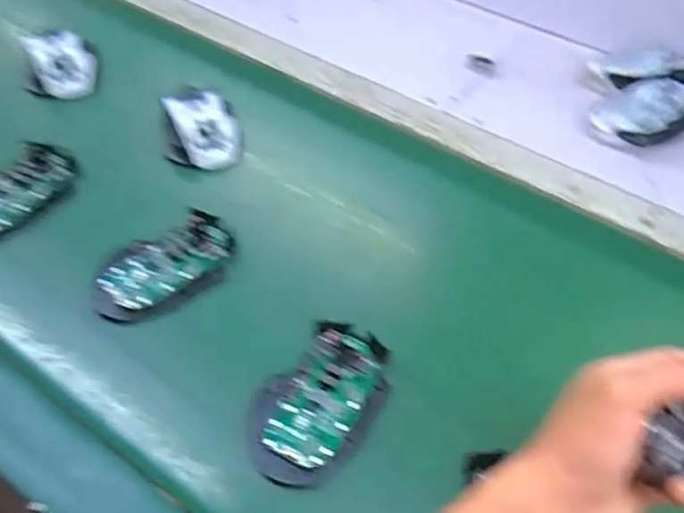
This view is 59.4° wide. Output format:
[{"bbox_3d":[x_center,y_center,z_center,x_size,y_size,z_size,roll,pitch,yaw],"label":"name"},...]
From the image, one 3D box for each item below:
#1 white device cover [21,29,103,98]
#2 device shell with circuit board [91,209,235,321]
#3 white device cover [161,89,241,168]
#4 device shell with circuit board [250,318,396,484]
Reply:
[{"bbox_3d":[-0.291,-0.197,0.622,0.063,0.040,0.070,-5,48,-8],"label":"white device cover"},{"bbox_3d":[-0.139,0.008,0.471,0.113,0.026,0.063,-27,55,-25],"label":"device shell with circuit board"},{"bbox_3d":[-0.133,-0.126,0.572,0.075,0.037,0.078,-5,48,-7],"label":"white device cover"},{"bbox_3d":[-0.014,0.095,0.401,0.074,0.022,0.114,25,51,18],"label":"device shell with circuit board"}]

